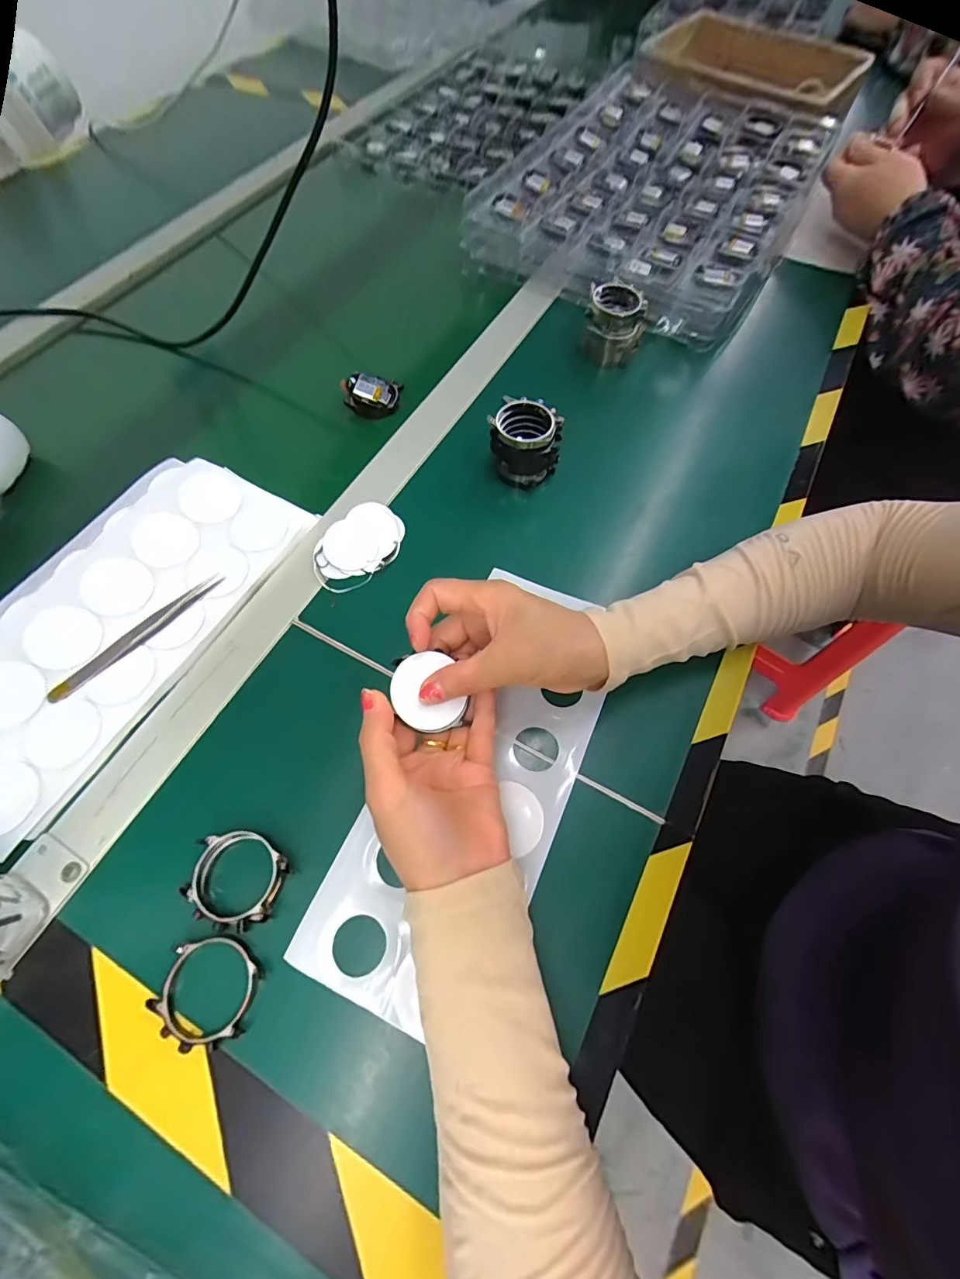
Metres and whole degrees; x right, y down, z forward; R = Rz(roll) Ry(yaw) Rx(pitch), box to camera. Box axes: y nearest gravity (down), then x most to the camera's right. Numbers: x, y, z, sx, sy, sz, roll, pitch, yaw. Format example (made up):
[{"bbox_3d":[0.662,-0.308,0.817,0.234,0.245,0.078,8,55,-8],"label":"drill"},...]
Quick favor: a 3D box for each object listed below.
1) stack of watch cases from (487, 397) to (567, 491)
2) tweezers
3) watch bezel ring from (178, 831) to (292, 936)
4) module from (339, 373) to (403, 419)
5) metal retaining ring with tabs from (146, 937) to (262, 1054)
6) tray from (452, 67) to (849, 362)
[{"bbox_3d":[0.037,-0.157,0.372,0.054,0.048,0.049,15,65,9],"label":"stack of watch cases"},{"bbox_3d":[-0.233,-0.002,0.322,0.011,0.008,0.126,41,72,20],"label":"tweezers"},{"bbox_3d":[-0.135,0.132,0.256,0.051,0.011,0.047,16,65,9],"label":"watch bezel ring"},{"bbox_3d":[-0.100,-0.229,0.433,0.047,0.023,0.037,15,65,9],"label":"module"},{"bbox_3d":[-0.141,0.182,0.242,0.050,0.005,0.048,-1,63,2],"label":"metal retaining ring with tabs"},{"bbox_3d":[0.216,-0.561,0.556,0.327,0.045,0.517,25,68,12],"label":"tray"}]

